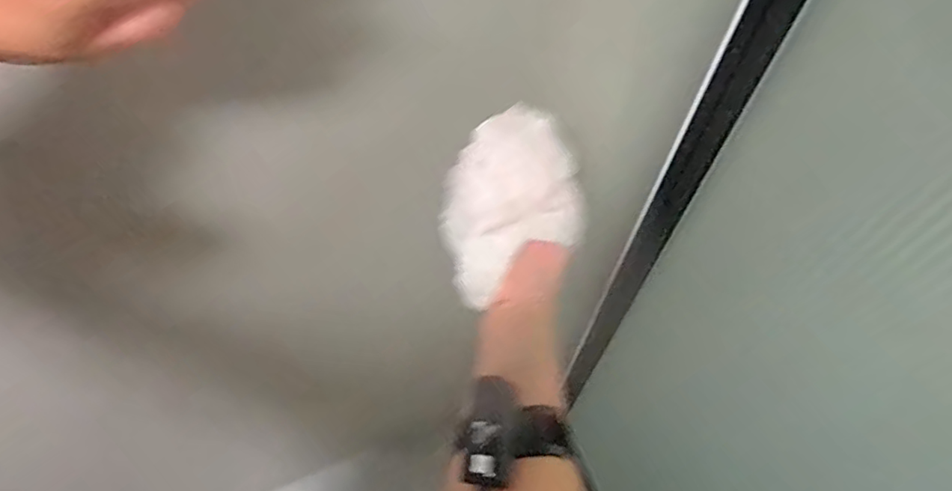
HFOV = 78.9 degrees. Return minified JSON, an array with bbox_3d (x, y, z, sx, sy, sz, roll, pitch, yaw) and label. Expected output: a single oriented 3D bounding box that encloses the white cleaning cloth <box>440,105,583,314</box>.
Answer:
[{"bbox_3d":[0.033,-0.039,0.527,0.124,0.076,0.151,-9,59,-8],"label":"white cleaning cloth"}]

